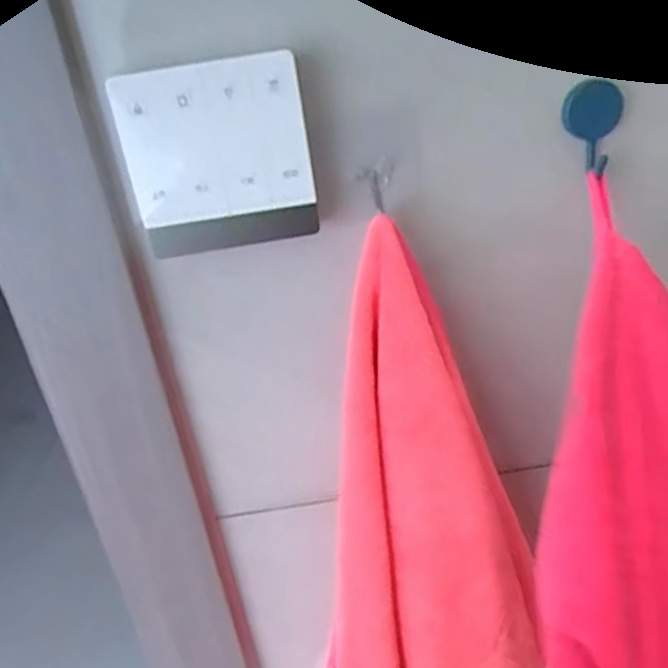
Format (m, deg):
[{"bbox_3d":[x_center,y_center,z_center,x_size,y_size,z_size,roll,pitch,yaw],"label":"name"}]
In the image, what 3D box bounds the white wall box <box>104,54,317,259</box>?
[{"bbox_3d":[-0.054,-0.082,0.292,0.083,0.083,0.011,-9,23,-4],"label":"white wall box"}]

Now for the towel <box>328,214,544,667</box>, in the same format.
[{"bbox_3d":[0.045,0.154,0.382,0.131,0.409,0.071,-13,24,-13],"label":"towel"}]

